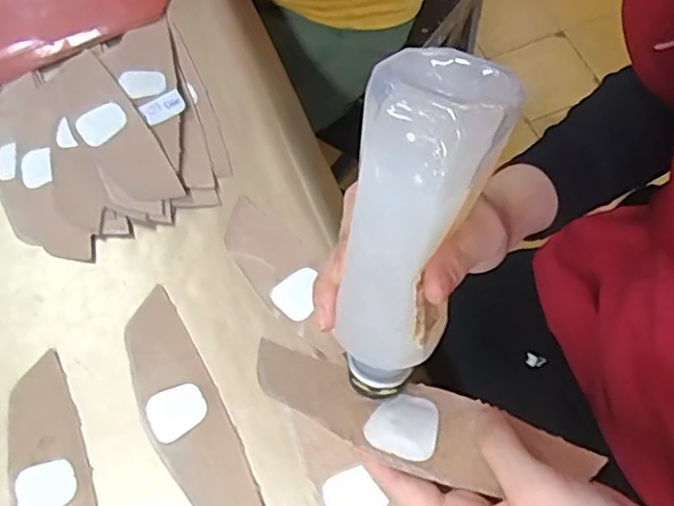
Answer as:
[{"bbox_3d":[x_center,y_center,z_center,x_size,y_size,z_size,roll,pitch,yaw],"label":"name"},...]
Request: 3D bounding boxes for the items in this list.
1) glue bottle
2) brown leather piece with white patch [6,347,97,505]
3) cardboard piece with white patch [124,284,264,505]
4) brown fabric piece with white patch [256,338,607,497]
[{"bbox_3d":[0.029,-0.002,0.254,0.048,0.157,0.044,18,36,12],"label":"glue bottle"},{"bbox_3d":[-0.191,0.155,0.402,0.053,0.005,0.172,-22,65,-7],"label":"brown leather piece with white patch"},{"bbox_3d":[-0.108,0.106,0.417,0.051,0.004,0.174,-28,66,-9],"label":"cardboard piece with white patch"},{"bbox_3d":[0.037,0.083,0.300,0.173,0.006,0.048,15,35,14],"label":"brown fabric piece with white patch"}]

